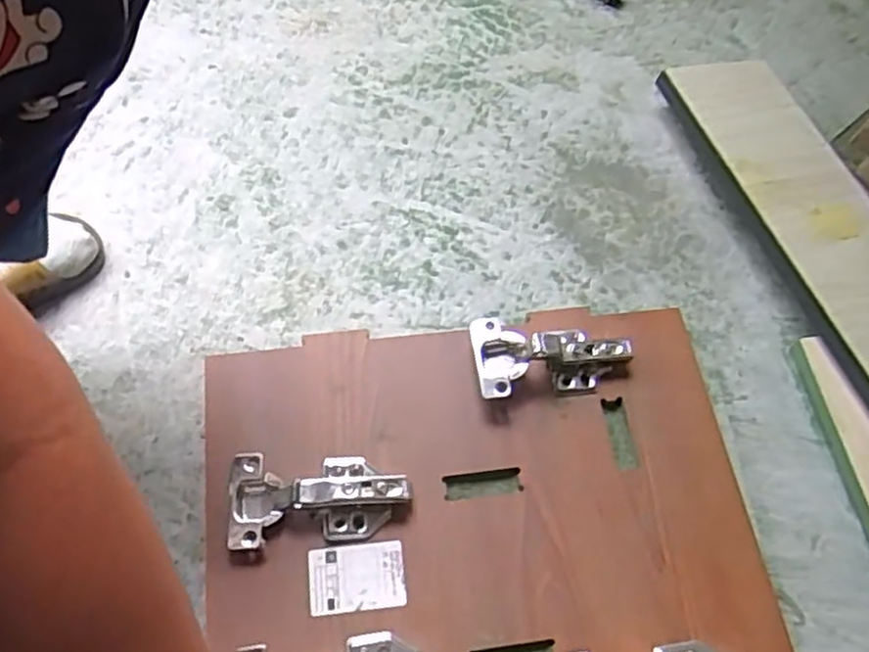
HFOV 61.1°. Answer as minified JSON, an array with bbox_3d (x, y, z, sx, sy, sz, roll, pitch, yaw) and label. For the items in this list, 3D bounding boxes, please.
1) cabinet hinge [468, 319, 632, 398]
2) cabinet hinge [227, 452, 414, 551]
[{"bbox_3d":[0.084,0.021,0.529,0.111,0.032,0.055,-3,62,-8],"label":"cabinet hinge"},{"bbox_3d":[-0.075,0.114,0.482,0.114,0.023,0.060,0,62,-2],"label":"cabinet hinge"}]

